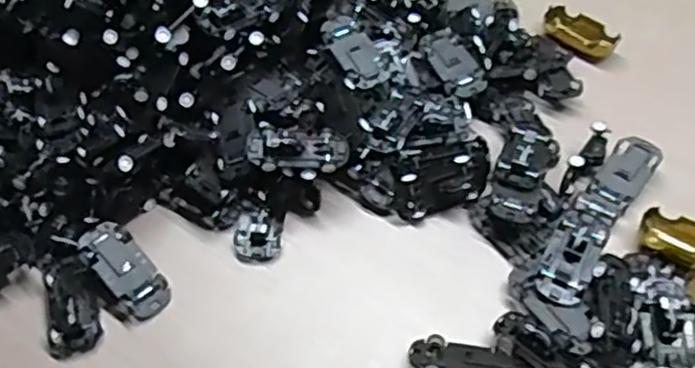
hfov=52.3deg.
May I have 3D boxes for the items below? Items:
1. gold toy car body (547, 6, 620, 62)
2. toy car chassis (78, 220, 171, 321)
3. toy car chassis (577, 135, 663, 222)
[{"bbox_3d":[0.190,-0.123,0.580,0.060,0.019,0.033,29,56,24],"label":"gold toy car body"},{"bbox_3d":[-0.137,0.052,0.435,0.031,0.009,0.066,-38,82,-27],"label":"toy car chassis"},{"bbox_3d":[0.185,-0.003,0.479,0.030,0.016,0.072,31,56,25],"label":"toy car chassis"}]

